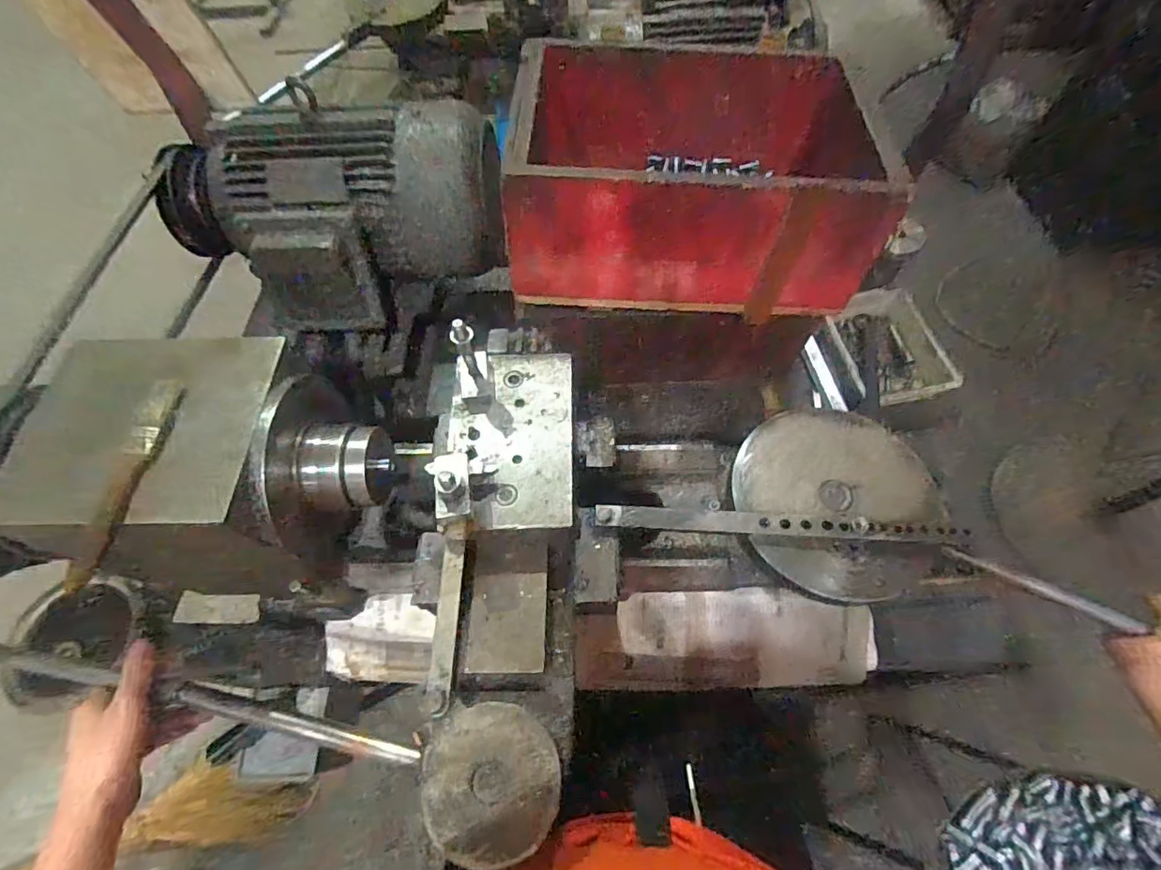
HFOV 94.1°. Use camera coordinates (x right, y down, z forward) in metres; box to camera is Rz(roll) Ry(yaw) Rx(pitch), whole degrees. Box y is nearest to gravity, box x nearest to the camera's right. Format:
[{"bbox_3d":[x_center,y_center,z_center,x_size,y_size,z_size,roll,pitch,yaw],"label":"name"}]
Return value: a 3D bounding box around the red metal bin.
[{"bbox_3d":[0.113,-0.273,0.590,0.354,0.136,0.249,1,60,2],"label":"red metal bin"}]

